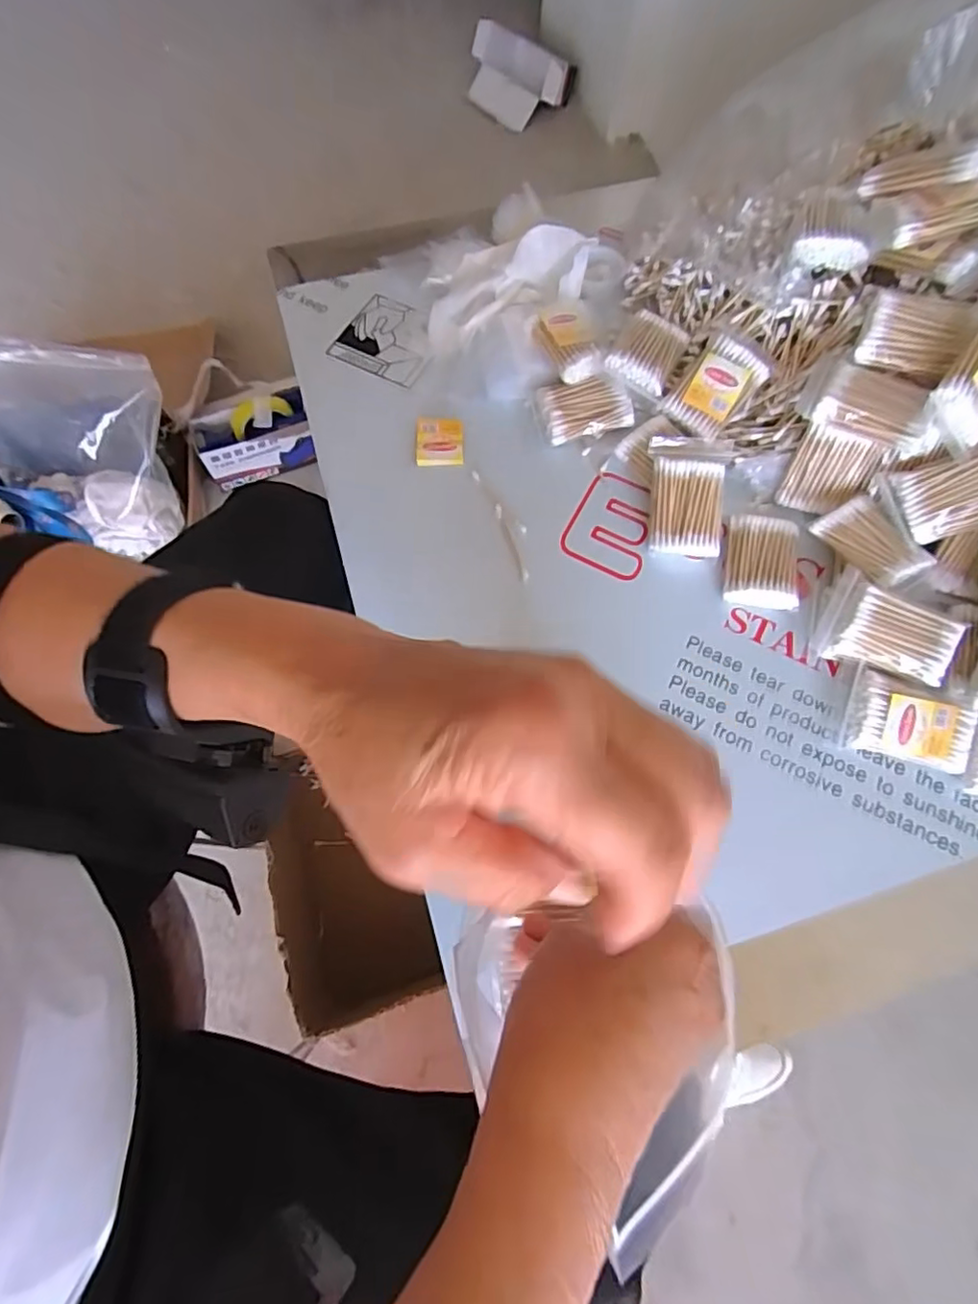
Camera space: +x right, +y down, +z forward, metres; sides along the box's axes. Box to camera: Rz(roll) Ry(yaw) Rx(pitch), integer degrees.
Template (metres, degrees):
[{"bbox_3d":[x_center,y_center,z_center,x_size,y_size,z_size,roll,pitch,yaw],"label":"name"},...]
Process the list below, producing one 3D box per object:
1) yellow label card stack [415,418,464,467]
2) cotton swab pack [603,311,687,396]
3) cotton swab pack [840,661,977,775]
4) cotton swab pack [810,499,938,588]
[{"bbox_3d":[-0.044,-0.186,0.519,0.041,0.012,0.041,0,69,-2],"label":"yellow label card stack"},{"bbox_3d":[0.135,-0.255,0.498,0.050,0.021,0.073,27,70,9],"label":"cotton swab pack"},{"bbox_3d":[0.299,0.050,0.420,0.079,0.017,0.056,16,96,11],"label":"cotton swab pack"},{"bbox_3d":[0.294,-0.083,0.454,0.046,0.022,0.077,-36,74,-14],"label":"cotton swab pack"}]

